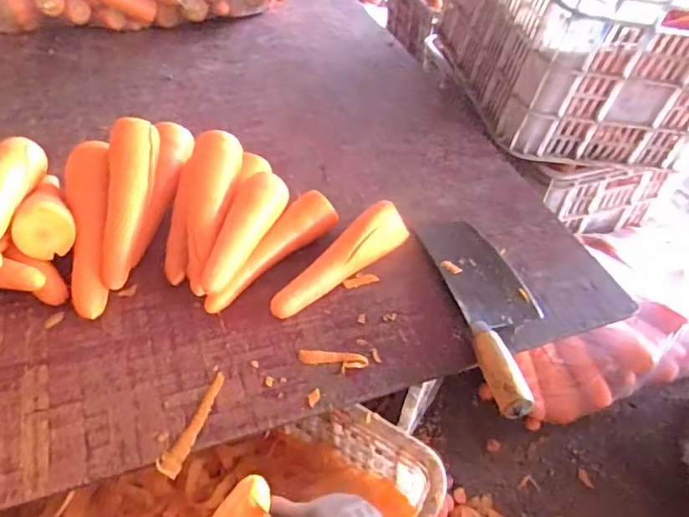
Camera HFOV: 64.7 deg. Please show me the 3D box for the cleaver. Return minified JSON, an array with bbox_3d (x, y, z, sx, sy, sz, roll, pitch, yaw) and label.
[{"bbox_3d":[0.162,0.042,0.593,0.091,0.031,0.271,-5,49,-9],"label":"cleaver"}]

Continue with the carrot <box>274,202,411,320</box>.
[{"bbox_3d":[-0.008,-0.001,0.603,0.179,0.058,0.042,-31,57,-28],"label":"carrot"}]

